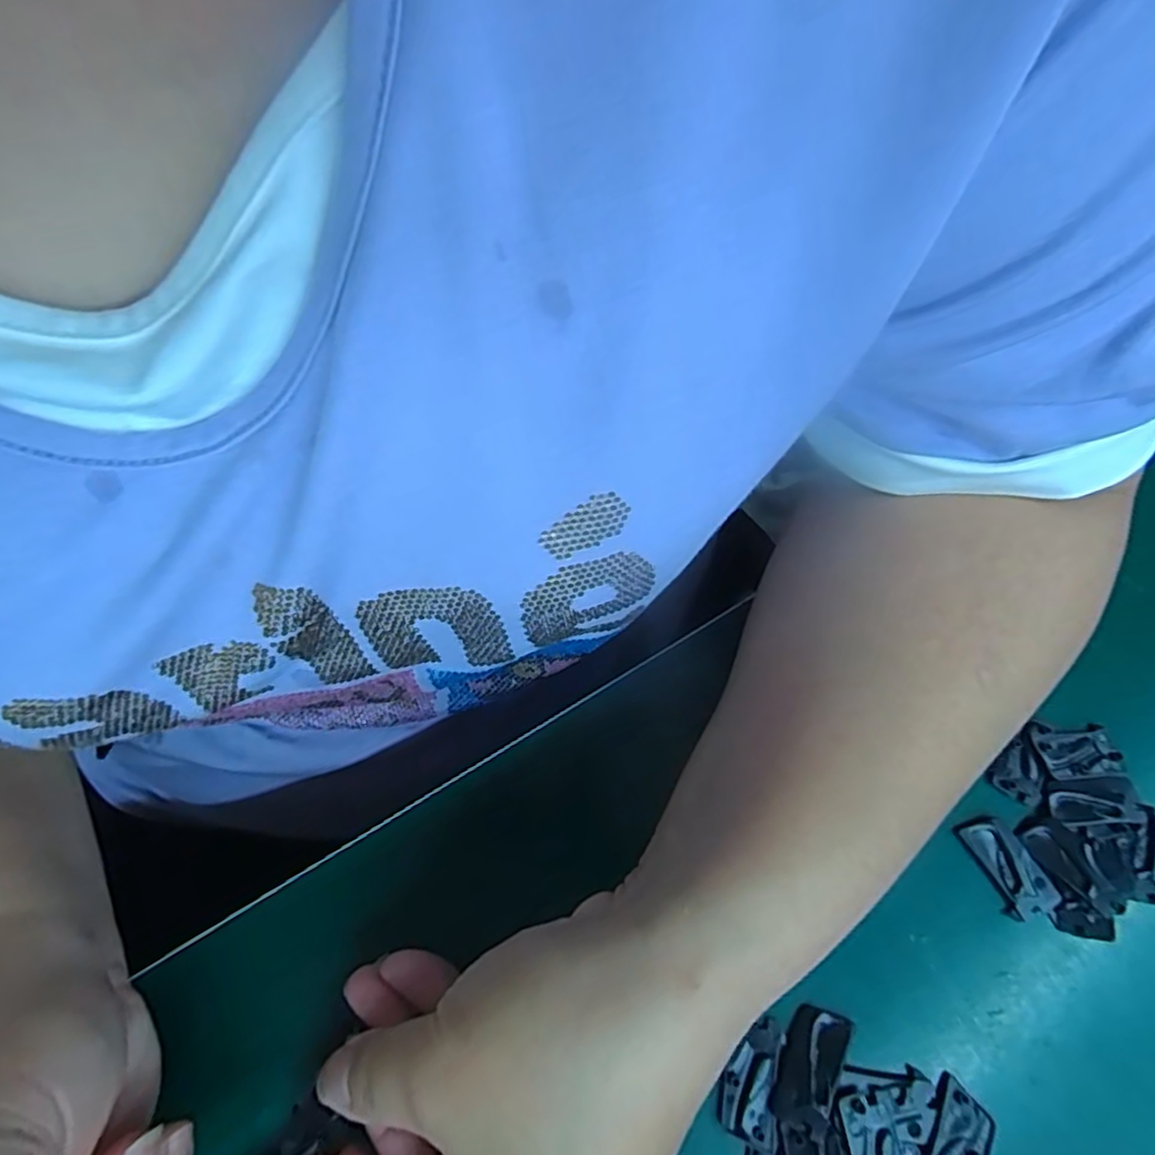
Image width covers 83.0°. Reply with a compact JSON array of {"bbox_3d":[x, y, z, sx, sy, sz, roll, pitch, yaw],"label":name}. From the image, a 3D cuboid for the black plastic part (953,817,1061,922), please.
[{"bbox_3d":[0.154,0.103,0.234,0.019,0.004,0.034,-19,68,-9],"label":"black plastic part"}]

